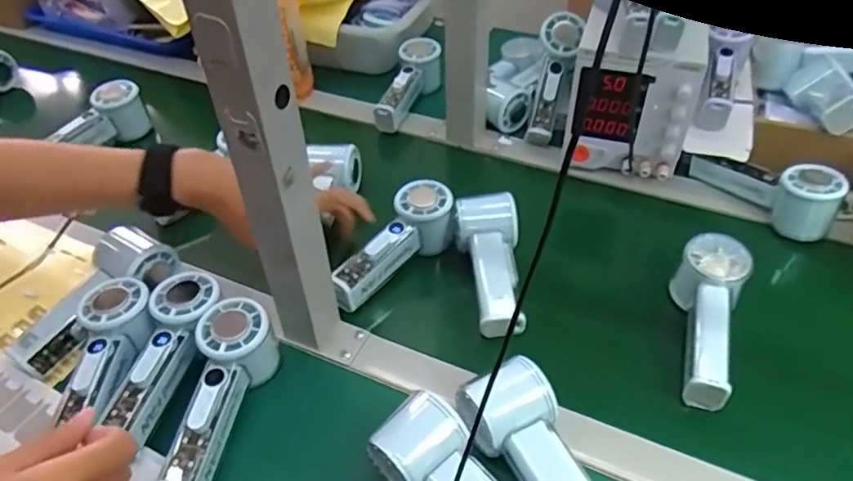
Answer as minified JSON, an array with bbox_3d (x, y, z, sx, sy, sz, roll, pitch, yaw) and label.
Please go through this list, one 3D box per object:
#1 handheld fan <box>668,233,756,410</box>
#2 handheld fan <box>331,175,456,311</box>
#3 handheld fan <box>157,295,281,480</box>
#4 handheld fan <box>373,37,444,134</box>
[{"bbox_3d":[0.237,0.063,0.519,0.056,0.053,0.146,17,46,20],"label":"handheld fan"},{"bbox_3d":[-0.038,0.001,0.594,0.149,0.051,0.056,-34,51,-29],"label":"handheld fan"},{"bbox_3d":[-0.162,0.124,0.476,0.053,0.059,0.155,6,56,9],"label":"handheld fan"},{"bbox_3d":[-0.028,-0.209,0.815,0.058,0.053,0.166,17,62,21],"label":"handheld fan"}]

